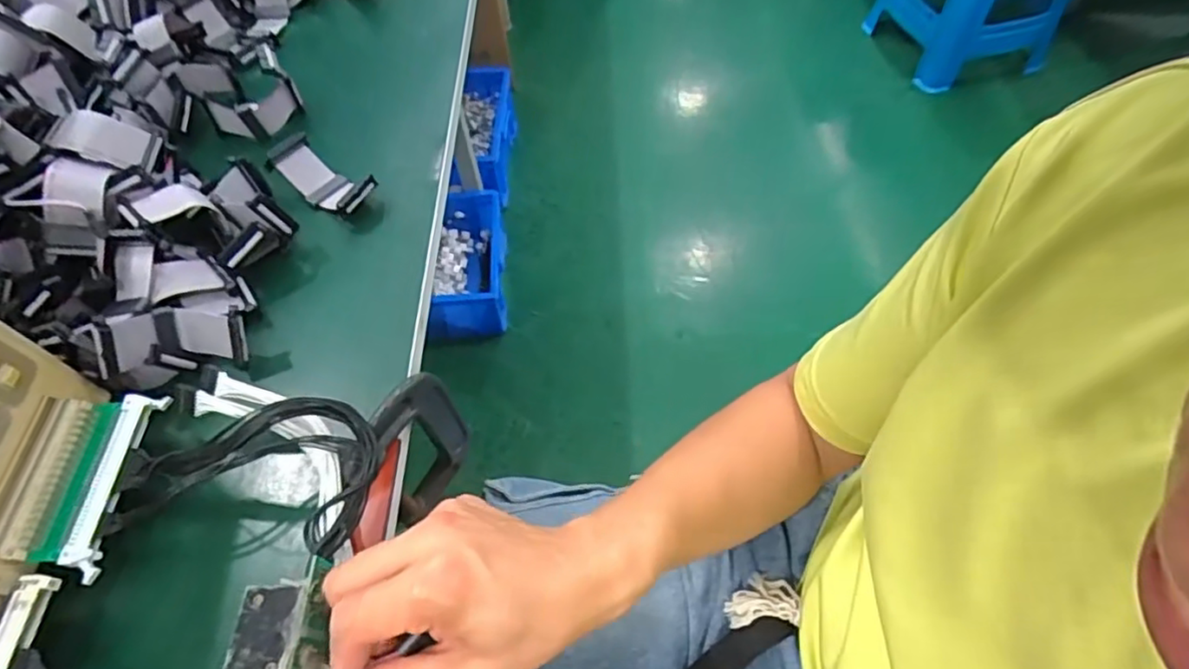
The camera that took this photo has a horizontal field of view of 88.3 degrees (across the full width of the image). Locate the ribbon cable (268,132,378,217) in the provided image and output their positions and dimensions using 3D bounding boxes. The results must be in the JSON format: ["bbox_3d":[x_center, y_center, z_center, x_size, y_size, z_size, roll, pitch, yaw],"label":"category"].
[{"bbox_3d":[-0.224,-0.129,0.511,0.089,0.036,0.040,28,62,18],"label":"ribbon cable"}]

